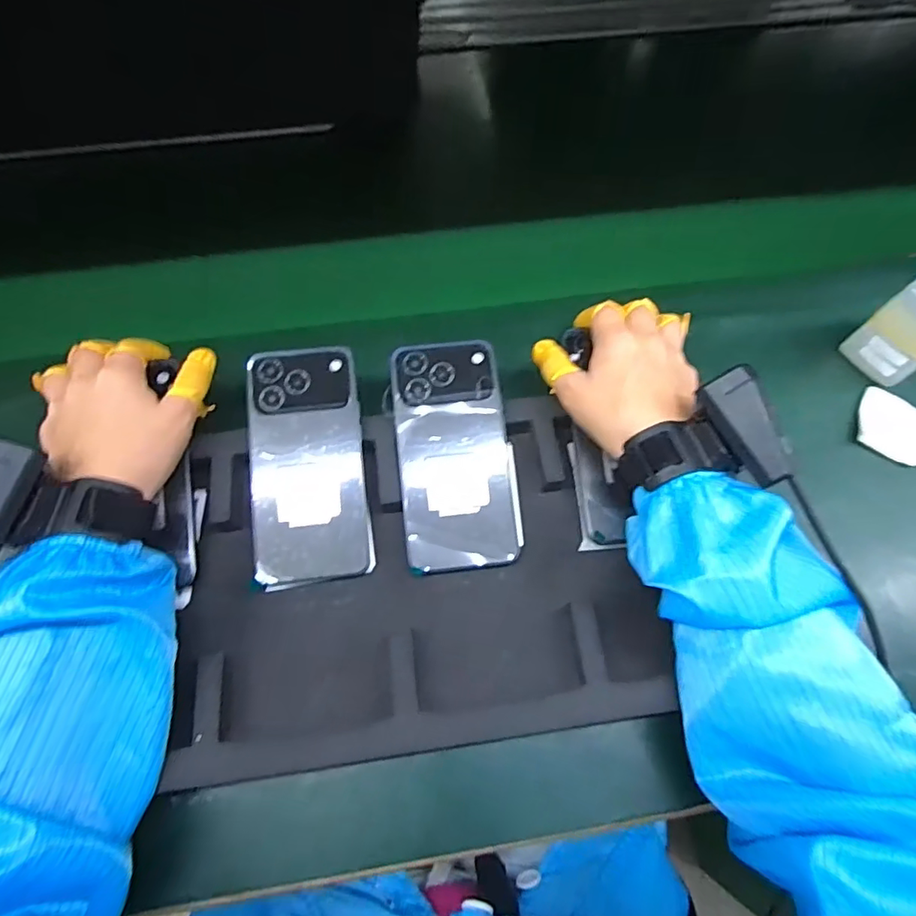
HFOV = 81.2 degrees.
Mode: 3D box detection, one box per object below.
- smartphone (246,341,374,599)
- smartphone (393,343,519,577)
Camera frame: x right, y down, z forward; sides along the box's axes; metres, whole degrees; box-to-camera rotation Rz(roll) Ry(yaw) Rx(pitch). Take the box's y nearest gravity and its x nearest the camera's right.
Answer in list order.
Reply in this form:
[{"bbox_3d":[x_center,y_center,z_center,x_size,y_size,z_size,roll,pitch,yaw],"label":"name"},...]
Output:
[{"bbox_3d":[-0.104,0.003,0.371,0.076,0.007,0.162,-6,81,-8],"label":"smartphone"},{"bbox_3d":[-0.003,-0.005,0.371,0.076,0.015,0.159,-5,80,-3],"label":"smartphone"}]

